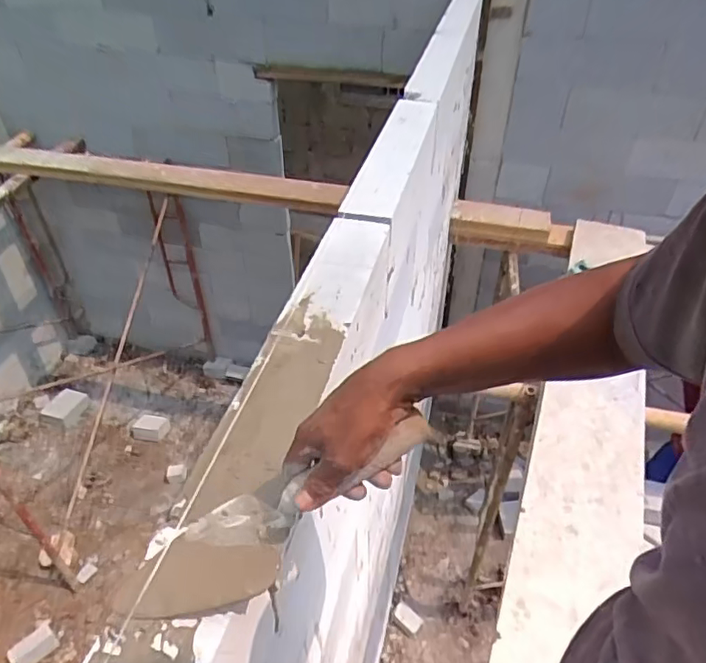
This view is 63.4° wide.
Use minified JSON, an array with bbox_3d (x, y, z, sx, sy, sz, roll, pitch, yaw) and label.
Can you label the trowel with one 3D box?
[{"bbox_3d":[-0.067,0.159,0.496,0.306,0.050,0.089,-32,43,8],"label":"trowel"}]

